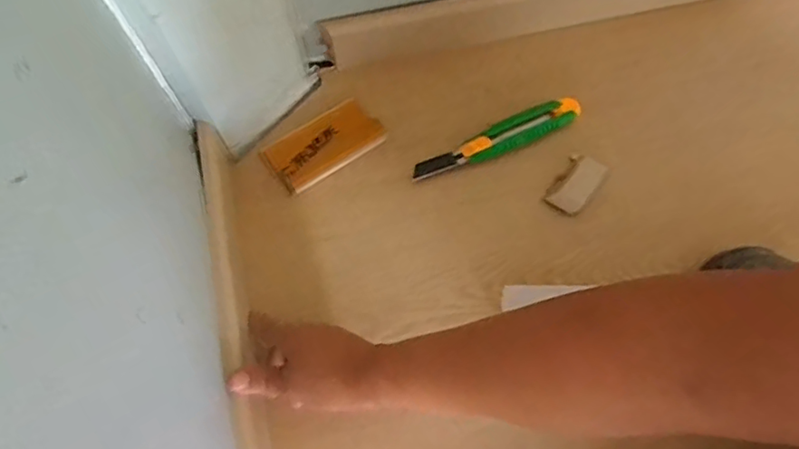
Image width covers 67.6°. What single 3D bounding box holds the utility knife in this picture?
[{"bbox_3d":[0.109,-0.097,0.671,0.202,0.013,0.036,-24,71,-9],"label":"utility knife"}]

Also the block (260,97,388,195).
[{"bbox_3d":[-0.084,-0.090,0.664,0.125,0.011,0.070,-30,72,-11],"label":"block"}]

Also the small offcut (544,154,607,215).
[{"bbox_3d":[0.195,-0.046,0.653,0.043,0.020,0.072,33,73,12],"label":"small offcut"}]

